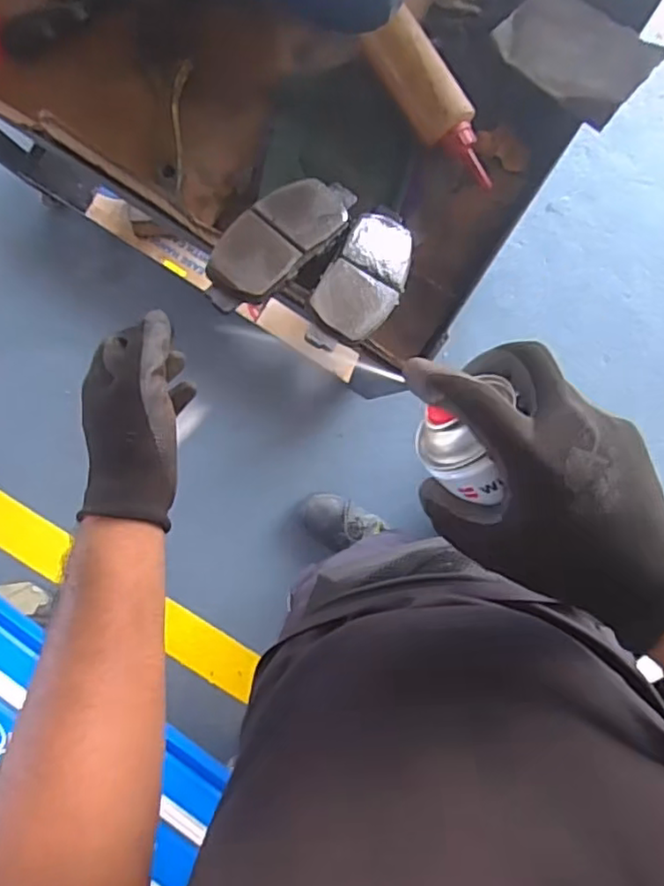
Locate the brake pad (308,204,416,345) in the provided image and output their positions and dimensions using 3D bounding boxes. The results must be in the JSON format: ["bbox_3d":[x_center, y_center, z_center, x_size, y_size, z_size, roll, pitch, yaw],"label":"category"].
[{"bbox_3d":[0.030,-0.128,0.470,0.054,0.013,0.131,27,61,-1],"label":"brake pad"}]

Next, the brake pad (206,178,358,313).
[{"bbox_3d":[-0.038,-0.149,0.456,0.055,0.014,0.139,41,65,-2],"label":"brake pad"}]

